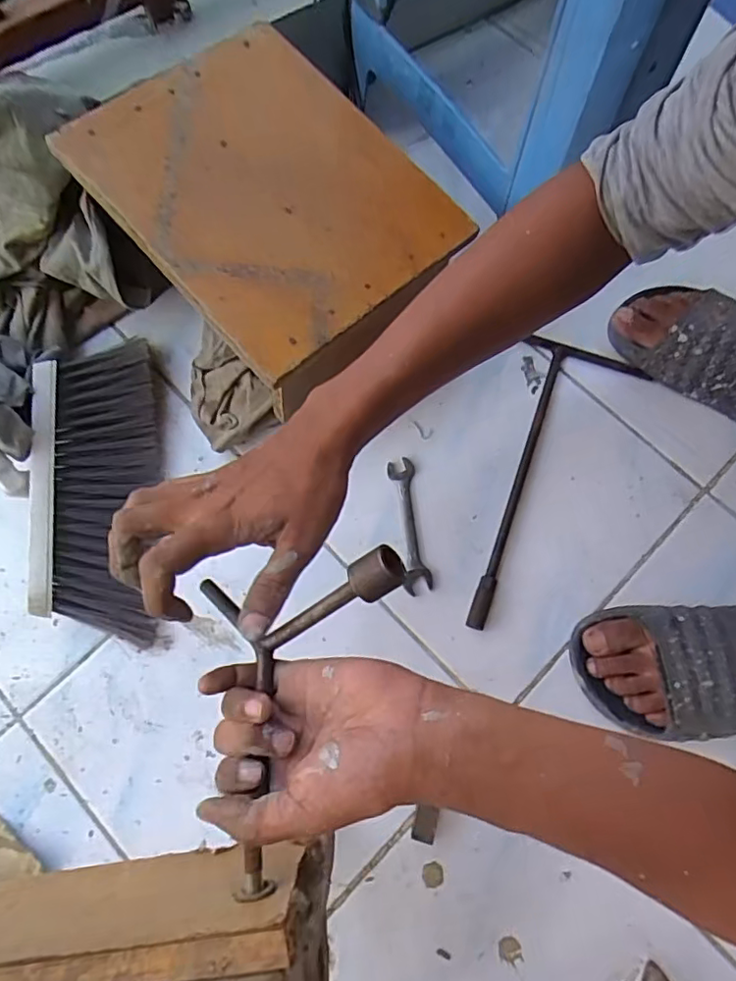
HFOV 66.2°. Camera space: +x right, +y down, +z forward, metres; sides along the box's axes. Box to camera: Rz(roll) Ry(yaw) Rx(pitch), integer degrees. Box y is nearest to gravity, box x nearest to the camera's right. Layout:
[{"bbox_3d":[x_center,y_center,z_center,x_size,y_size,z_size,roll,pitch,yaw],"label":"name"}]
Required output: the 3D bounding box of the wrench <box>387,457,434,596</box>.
[{"bbox_3d":[0.040,0.032,0.547,0.026,0.009,0.131,-7,74,-1],"label":"wrench"}]

